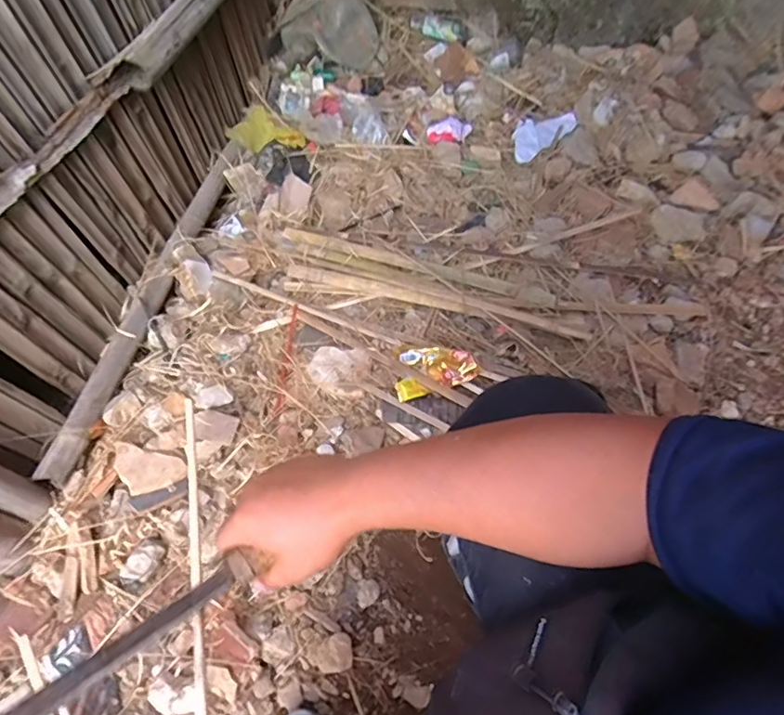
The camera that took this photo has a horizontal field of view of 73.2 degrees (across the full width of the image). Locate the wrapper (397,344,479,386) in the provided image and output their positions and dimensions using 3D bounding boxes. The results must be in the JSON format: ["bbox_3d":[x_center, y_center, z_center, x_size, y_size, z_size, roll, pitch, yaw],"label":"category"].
[{"bbox_3d":[0.078,0.010,0.926,0.146,0.039,0.055,16,60,24],"label":"wrapper"}]

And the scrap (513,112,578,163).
[{"bbox_3d":[0.338,-0.532,1.237,0.197,0.019,0.112,-39,66,-20],"label":"scrap"}]

